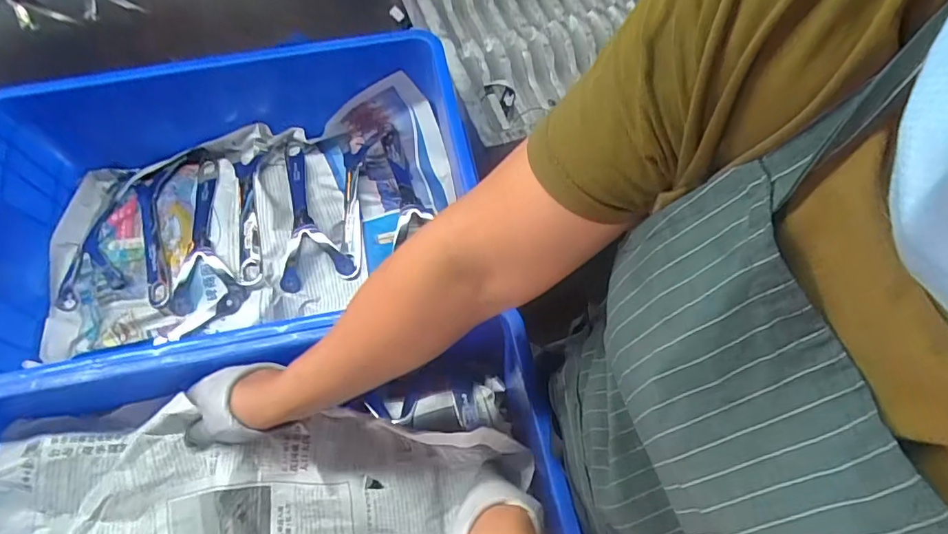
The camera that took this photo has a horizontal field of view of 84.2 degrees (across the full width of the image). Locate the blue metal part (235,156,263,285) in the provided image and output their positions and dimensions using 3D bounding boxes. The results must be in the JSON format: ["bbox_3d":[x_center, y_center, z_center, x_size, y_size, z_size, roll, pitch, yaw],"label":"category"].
[{"bbox_3d":[-0.282,-0.071,0.654,0.027,0.018,0.195,-10,65,-5],"label":"blue metal part"}]

